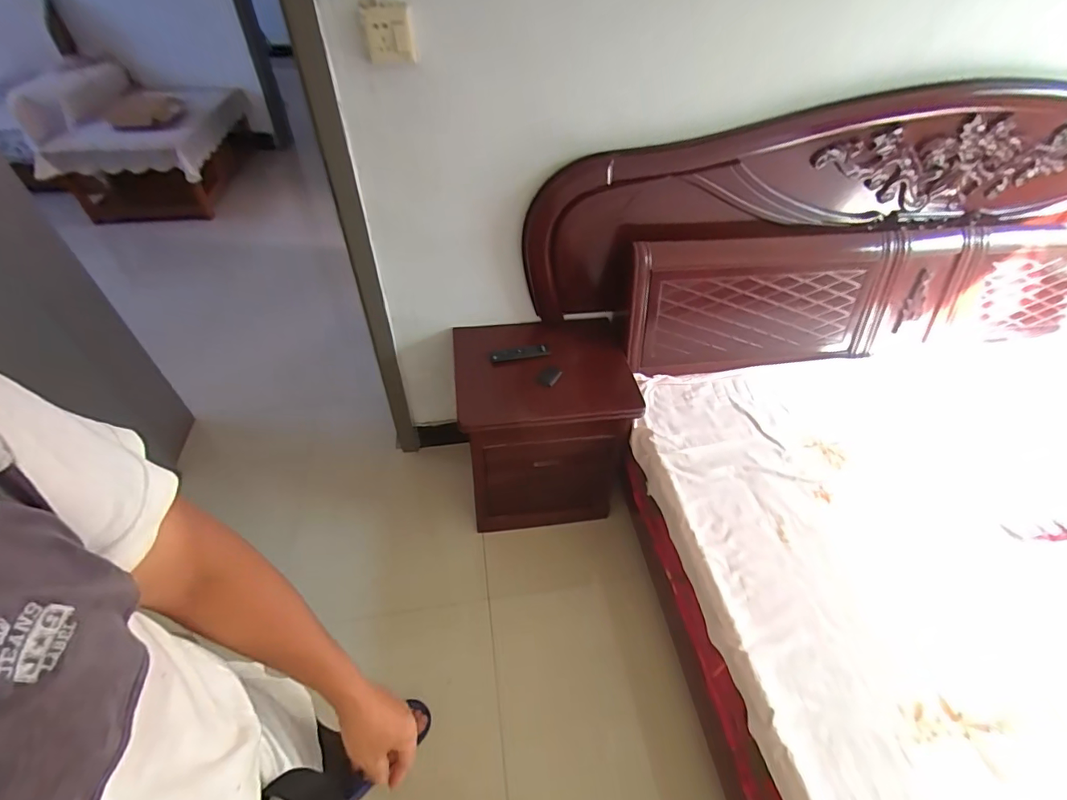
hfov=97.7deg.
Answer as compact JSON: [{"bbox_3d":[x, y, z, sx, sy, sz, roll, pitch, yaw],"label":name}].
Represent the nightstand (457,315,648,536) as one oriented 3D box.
[{"bbox_3d":[0.019,0.085,1.464,0.466,0.548,0.398,-6,47,-8],"label":"nightstand"}]

